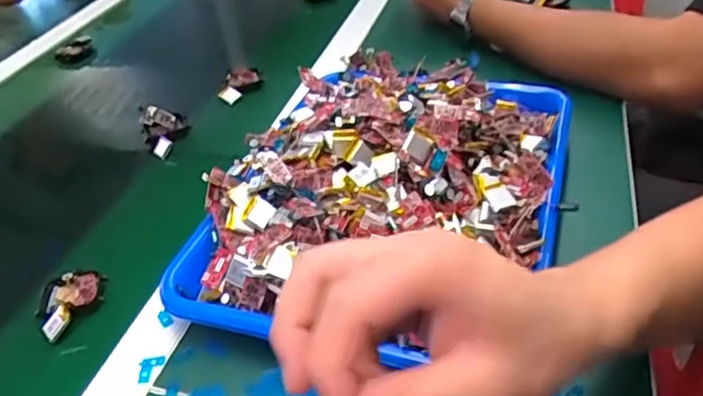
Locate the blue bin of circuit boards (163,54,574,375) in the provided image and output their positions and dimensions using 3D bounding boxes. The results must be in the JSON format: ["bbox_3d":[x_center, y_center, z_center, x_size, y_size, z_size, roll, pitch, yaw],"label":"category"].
[{"bbox_3d":[0.031,-0.023,0.469,0.254,0.086,0.323,7,41,15],"label":"blue bin of circuit boards"}]

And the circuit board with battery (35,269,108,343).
[{"bbox_3d":[-0.206,0.075,0.444,0.049,0.014,0.059,-20,42,-17],"label":"circuit board with battery"}]

